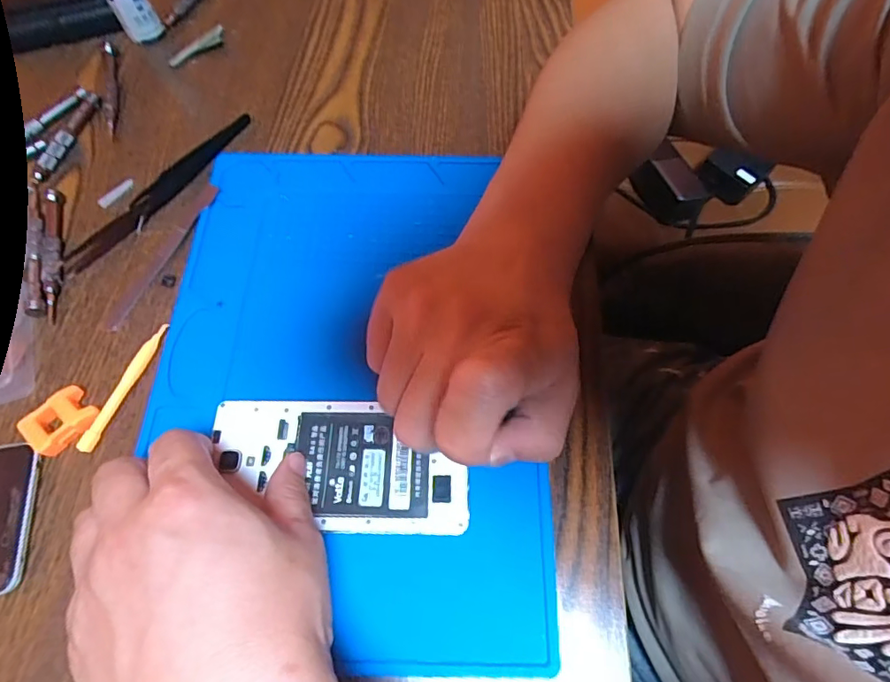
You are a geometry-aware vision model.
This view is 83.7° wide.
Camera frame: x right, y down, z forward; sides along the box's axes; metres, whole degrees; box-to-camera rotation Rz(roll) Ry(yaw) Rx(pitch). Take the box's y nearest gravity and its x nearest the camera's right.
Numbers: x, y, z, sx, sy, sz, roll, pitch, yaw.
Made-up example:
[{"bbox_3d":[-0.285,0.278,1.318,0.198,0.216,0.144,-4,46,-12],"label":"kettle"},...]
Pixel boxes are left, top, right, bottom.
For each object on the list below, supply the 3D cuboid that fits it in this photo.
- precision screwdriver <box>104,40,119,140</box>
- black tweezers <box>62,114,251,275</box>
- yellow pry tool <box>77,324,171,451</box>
[{"bbox_3d":[-0.264,-0.199,0.393,0.009,0.012,0.093,-14,66,-6],"label":"precision screwdriver"},{"bbox_3d":[-0.201,-0.109,0.354,0.023,0.008,0.164,34,70,14],"label":"black tweezers"},{"bbox_3d":[-0.189,0.025,0.294,0.008,0.007,0.082,17,67,8],"label":"yellow pry tool"}]

